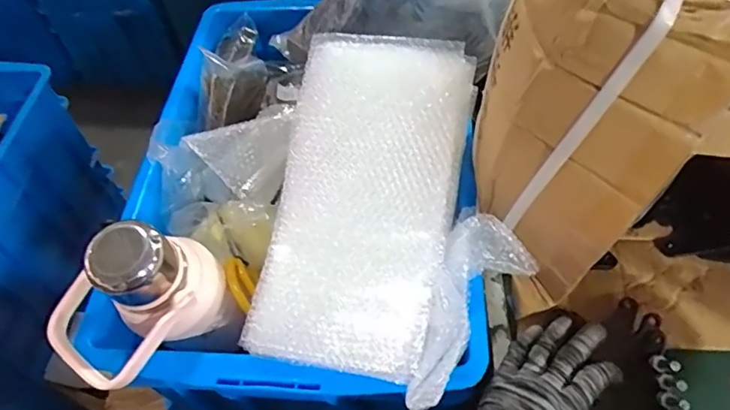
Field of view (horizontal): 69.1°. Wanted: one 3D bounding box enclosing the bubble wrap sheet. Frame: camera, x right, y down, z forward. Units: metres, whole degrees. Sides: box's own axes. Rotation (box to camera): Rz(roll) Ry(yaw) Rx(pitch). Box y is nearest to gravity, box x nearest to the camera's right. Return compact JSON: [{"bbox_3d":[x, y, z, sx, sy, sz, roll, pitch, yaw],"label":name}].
[{"bbox_3d":[-0.004,-0.009,0.473,0.162,0.044,0.301,8,79,12],"label":"bubble wrap sheet"}]

